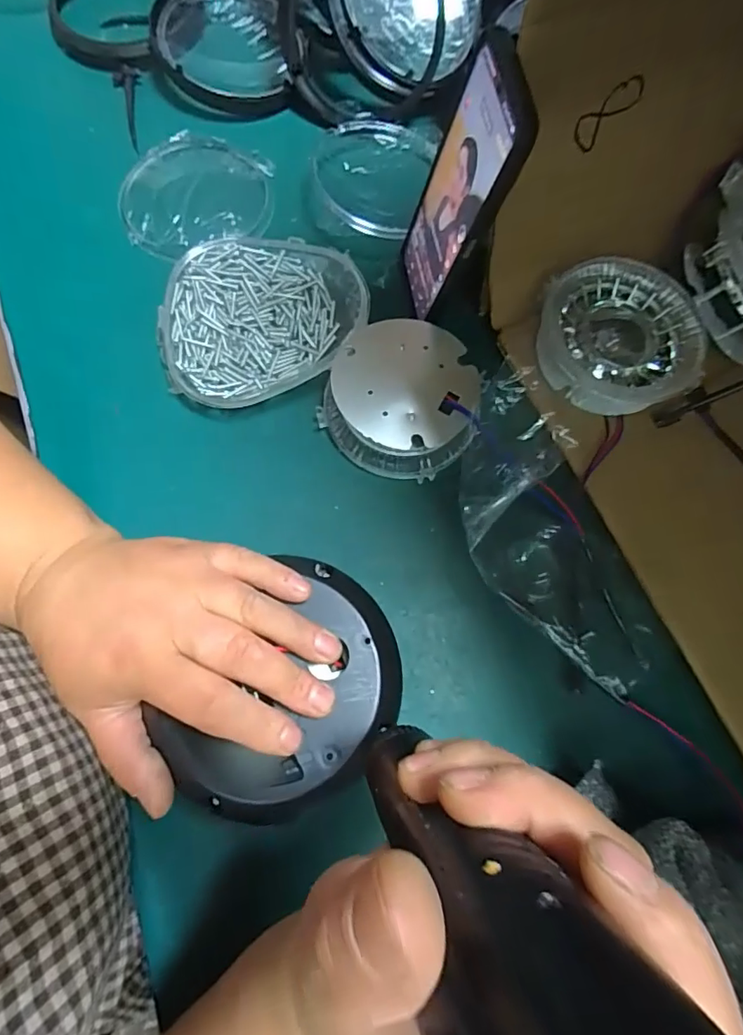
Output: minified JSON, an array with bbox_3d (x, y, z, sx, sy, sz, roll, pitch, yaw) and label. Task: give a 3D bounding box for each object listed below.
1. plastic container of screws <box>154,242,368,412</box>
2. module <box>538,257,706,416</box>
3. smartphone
[{"bbox_3d":[-0.080,-0.146,0.383,0.146,0.024,0.134,1,73,-2],"label":"plastic container of screws"},{"bbox_3d":[0.177,-0.129,0.379,0.104,0.032,0.108,1,73,-2],"label":"module"},{"bbox_3d":[0.054,-0.200,0.337,0.008,0.164,0.072,-8,76,-17],"label":"smartphone"}]

